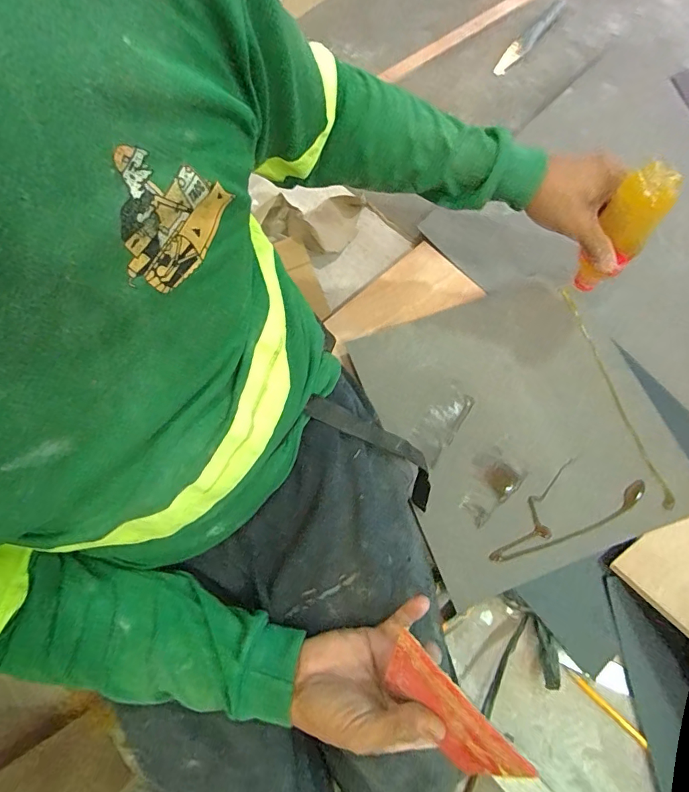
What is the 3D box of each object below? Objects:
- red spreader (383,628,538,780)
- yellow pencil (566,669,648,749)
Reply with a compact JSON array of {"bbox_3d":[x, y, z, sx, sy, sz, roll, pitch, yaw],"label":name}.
[{"bbox_3d":[0.076,0.239,0.330,0.108,0.075,0.005,36,40,27],"label":"red spreader"},{"bbox_3d":[0.308,0.366,0.521,0.105,0.004,0.010,42,76,15],"label":"yellow pencil"}]

